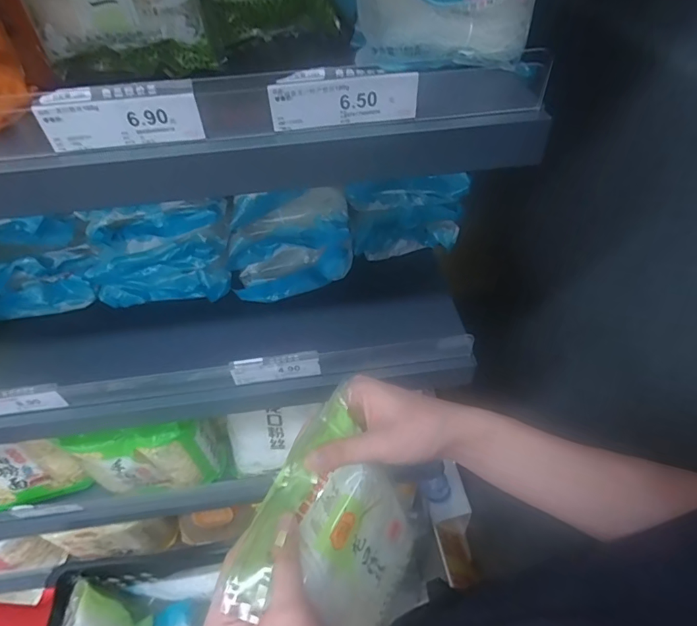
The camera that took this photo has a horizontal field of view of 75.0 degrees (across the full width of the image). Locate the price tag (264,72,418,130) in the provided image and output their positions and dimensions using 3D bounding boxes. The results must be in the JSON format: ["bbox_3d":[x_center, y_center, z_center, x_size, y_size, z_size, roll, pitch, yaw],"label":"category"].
[{"bbox_3d":[-0.003,-0.142,0.305,0.097,0.030,0.004,-6,48,-3],"label":"price tag"}]

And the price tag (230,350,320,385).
[{"bbox_3d":[-0.085,0.064,0.534,0.100,0.037,0.011,-8,48,-5],"label":"price tag"}]

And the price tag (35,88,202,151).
[{"bbox_3d":[-0.147,-0.126,0.294,0.097,0.035,0.004,-7,48,-4],"label":"price tag"}]

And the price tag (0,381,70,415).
[{"bbox_3d":[-0.376,0.099,0.513,0.099,0.036,0.008,-7,29,-7],"label":"price tag"}]

